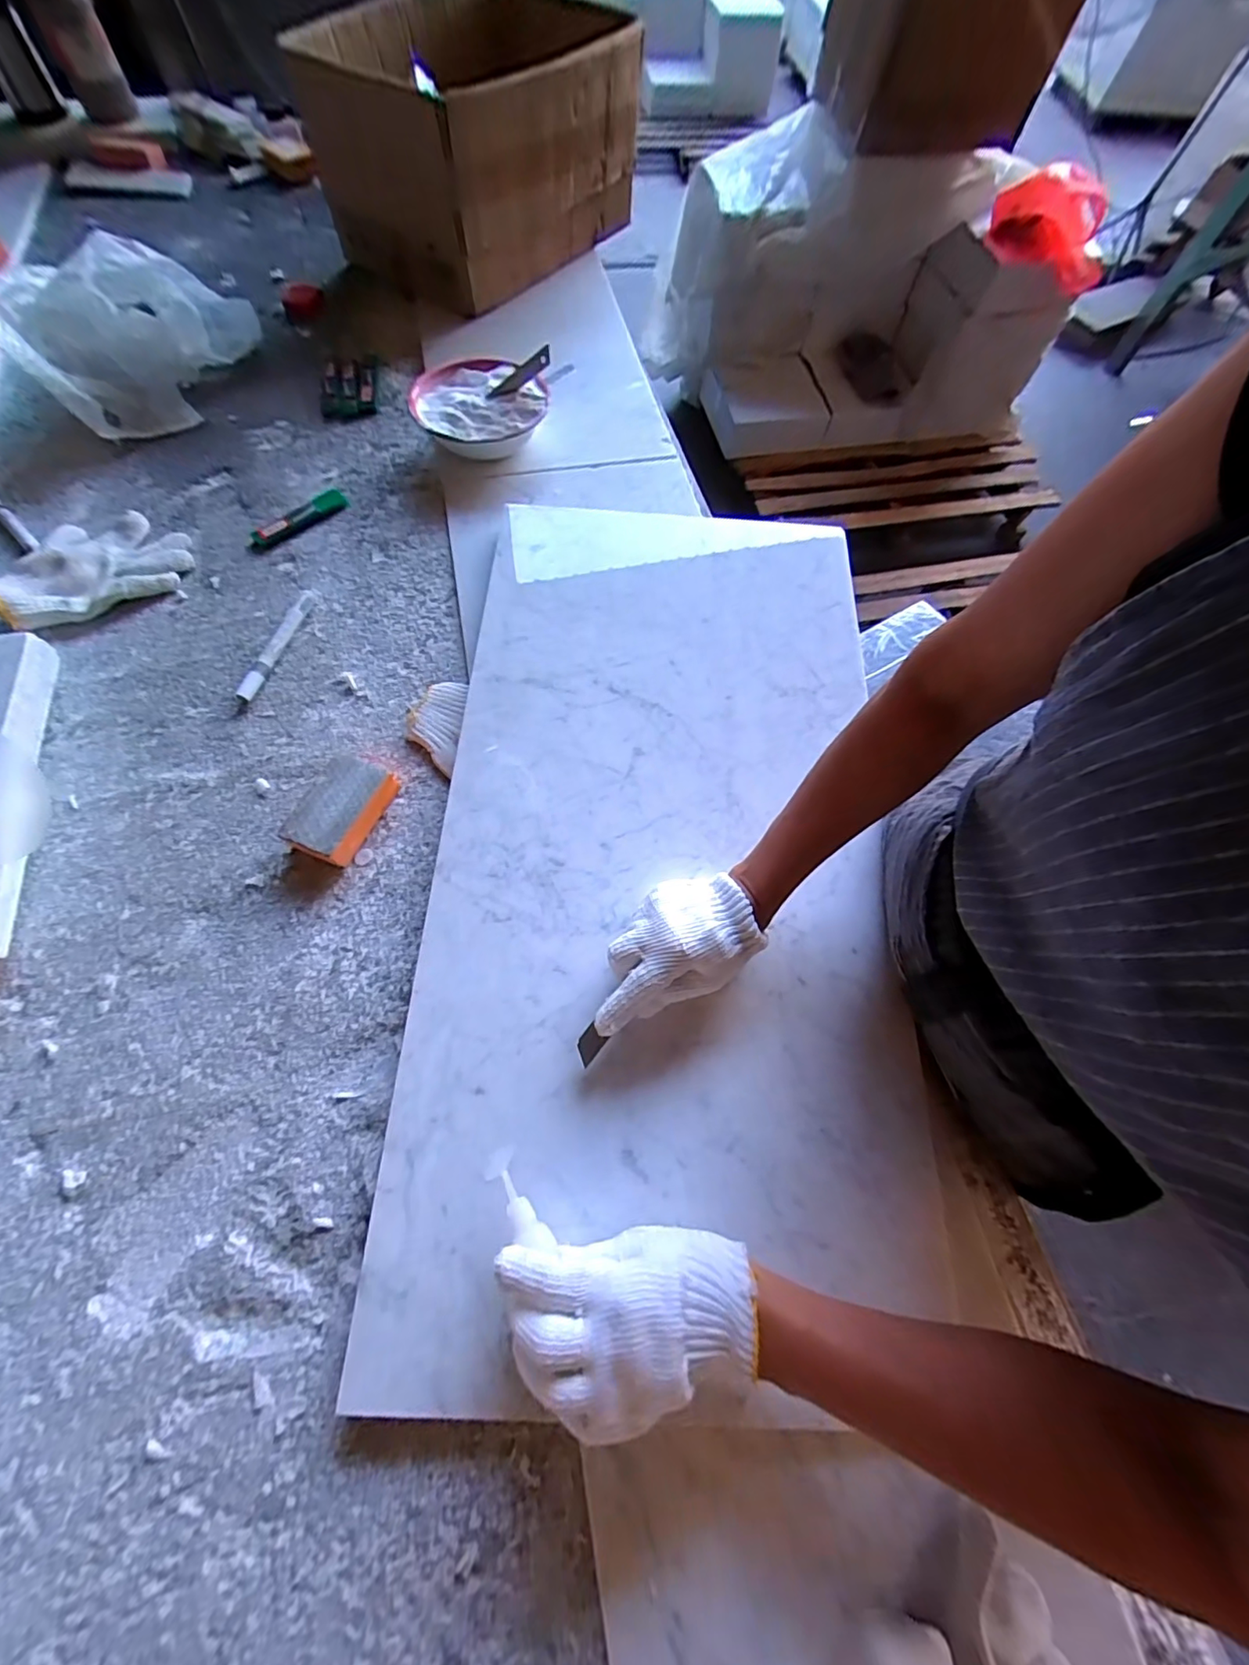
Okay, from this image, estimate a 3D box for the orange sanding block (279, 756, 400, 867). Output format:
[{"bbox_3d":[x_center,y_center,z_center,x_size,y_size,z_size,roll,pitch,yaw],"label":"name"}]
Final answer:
[{"bbox_3d":[-0.254,-0.021,0.496,0.065,0.034,0.094,22,68,7],"label":"orange sanding block"}]

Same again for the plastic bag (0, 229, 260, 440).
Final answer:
[{"bbox_3d":[-0.598,-0.618,0.678,0.251,0.125,0.196,-22,70,-11],"label":"plastic bag"}]

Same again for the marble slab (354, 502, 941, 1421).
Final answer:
[{"bbox_3d":[0.032,0.003,0.485,0.397,0.021,0.762,3,67,-1],"label":"marble slab"}]

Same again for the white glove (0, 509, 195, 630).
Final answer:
[{"bbox_3d":[-0.586,-0.298,0.602,0.182,0.031,0.136,-25,70,-12],"label":"white glove"}]

